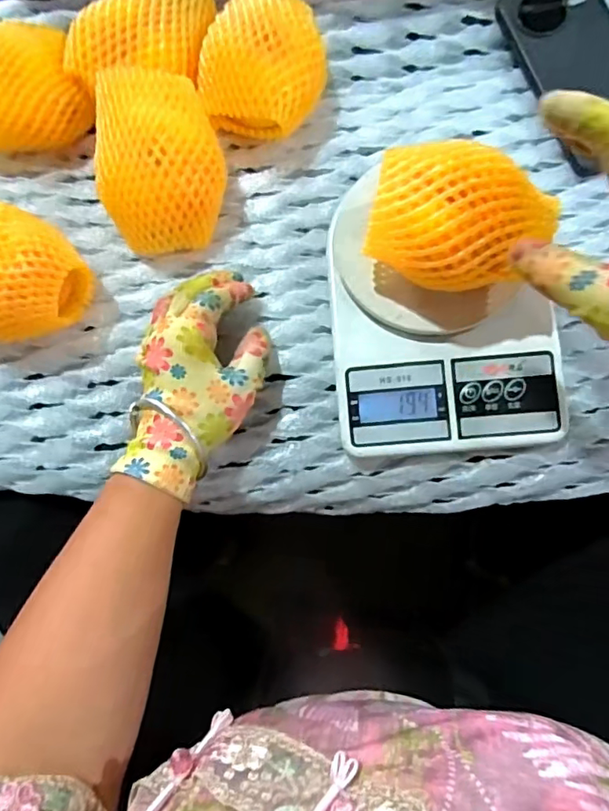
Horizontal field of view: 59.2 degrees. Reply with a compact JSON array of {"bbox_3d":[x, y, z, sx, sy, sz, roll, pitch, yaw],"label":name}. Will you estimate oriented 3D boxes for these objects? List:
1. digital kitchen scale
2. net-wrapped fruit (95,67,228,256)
[{"bbox_3d":[0.095,-0.065,0.382,0.152,0.037,0.196,-5,80,2],"label":"digital kitchen scale"},{"bbox_3d":[-0.104,-0.172,0.395,0.086,0.069,0.107,4,81,3],"label":"net-wrapped fruit"}]

